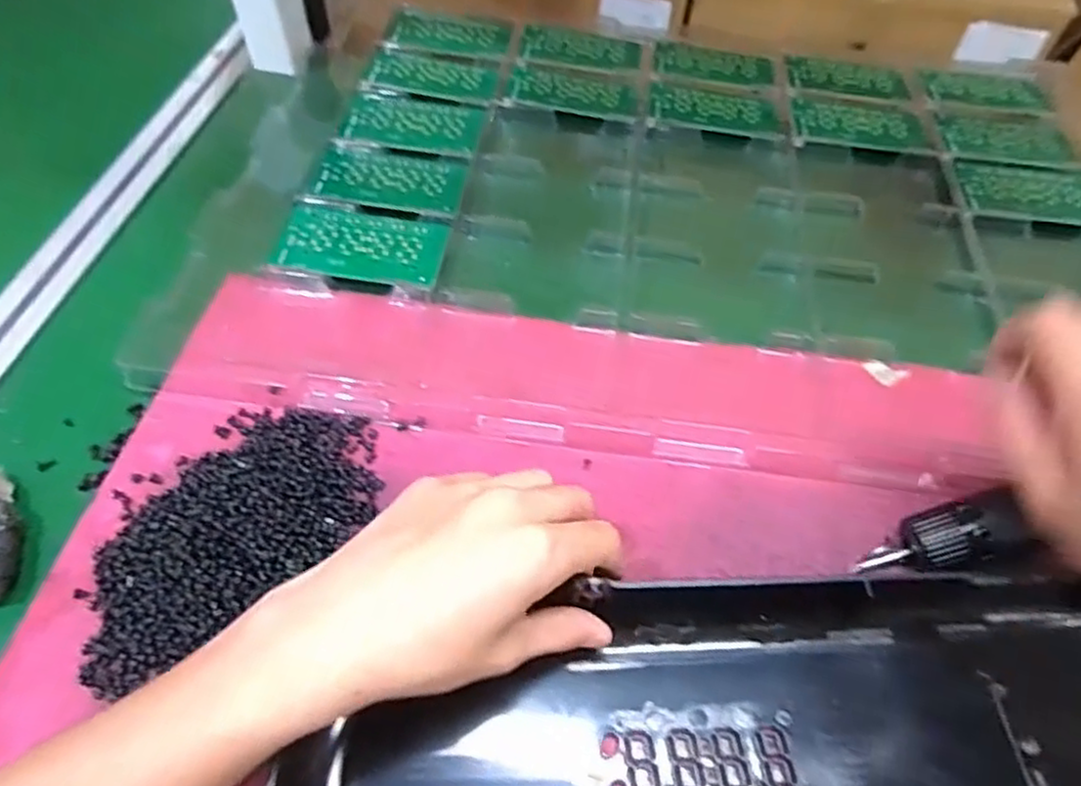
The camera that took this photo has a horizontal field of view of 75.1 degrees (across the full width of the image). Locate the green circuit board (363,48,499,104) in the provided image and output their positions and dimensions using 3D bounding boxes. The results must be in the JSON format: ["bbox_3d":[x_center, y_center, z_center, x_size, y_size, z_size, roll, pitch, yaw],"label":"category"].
[{"bbox_3d":[-0.089,-0.266,0.591,0.103,0.004,0.053,8,57,-2],"label":"green circuit board"}]

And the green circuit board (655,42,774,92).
[{"bbox_3d":[0.154,-0.288,0.619,0.104,0.004,0.050,8,56,2],"label":"green circuit board"}]

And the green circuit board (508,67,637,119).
[{"bbox_3d":[0.029,-0.253,0.587,0.104,0.005,0.053,10,56,4],"label":"green circuit board"}]

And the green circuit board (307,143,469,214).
[{"bbox_3d":[-0.106,-0.156,0.509,0.102,0.006,0.066,7,56,1],"label":"green circuit board"}]

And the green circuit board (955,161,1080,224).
[{"bbox_3d":[0.374,-0.150,0.530,0.104,0.007,0.071,9,56,3],"label":"green circuit board"}]

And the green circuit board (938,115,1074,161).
[{"bbox_3d":[0.380,-0.209,0.574,0.098,0.005,0.058,2,56,-2],"label":"green circuit board"}]

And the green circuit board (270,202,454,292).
[{"bbox_3d":[-0.118,-0.099,0.469,0.105,0.008,0.059,8,56,2],"label":"green circuit board"}]

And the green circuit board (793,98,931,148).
[{"bbox_3d":[0.262,-0.222,0.578,0.101,0.004,0.061,8,53,3],"label":"green circuit board"}]

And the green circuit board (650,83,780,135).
[{"bbox_3d":[0.144,-0.238,0.584,0.104,0.004,0.055,5,56,0],"label":"green circuit board"}]

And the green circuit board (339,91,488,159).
[{"bbox_3d":[-0.098,-0.210,0.552,0.102,0.004,0.064,8,57,-3],"label":"green circuit board"}]

